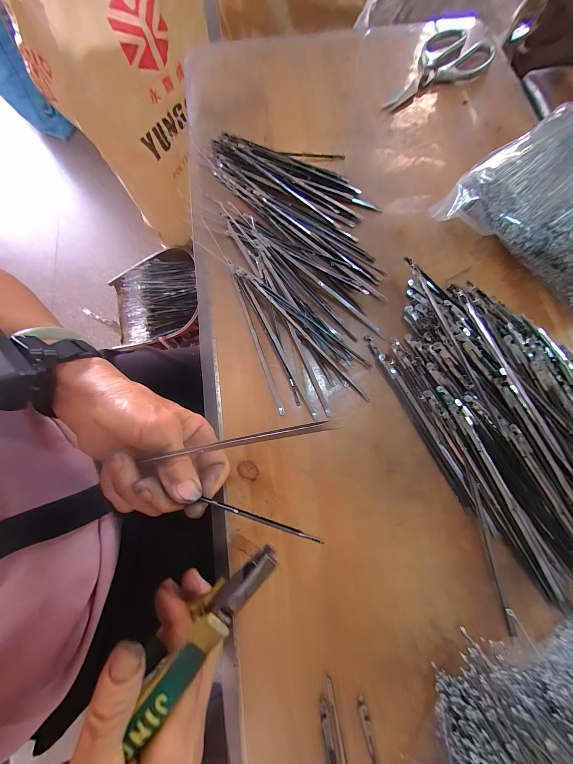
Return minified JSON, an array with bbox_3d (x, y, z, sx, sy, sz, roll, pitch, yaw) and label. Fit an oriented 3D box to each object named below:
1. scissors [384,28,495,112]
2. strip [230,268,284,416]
[{"bbox_3d":[0.211,-0.461,0.370,0.207,0.009,0.089,-30,78,-7],"label":"scissors"},{"bbox_3d":[-0.033,-0.047,0.273,0.007,0.007,0.173,-19,77,-5],"label":"strip"}]

